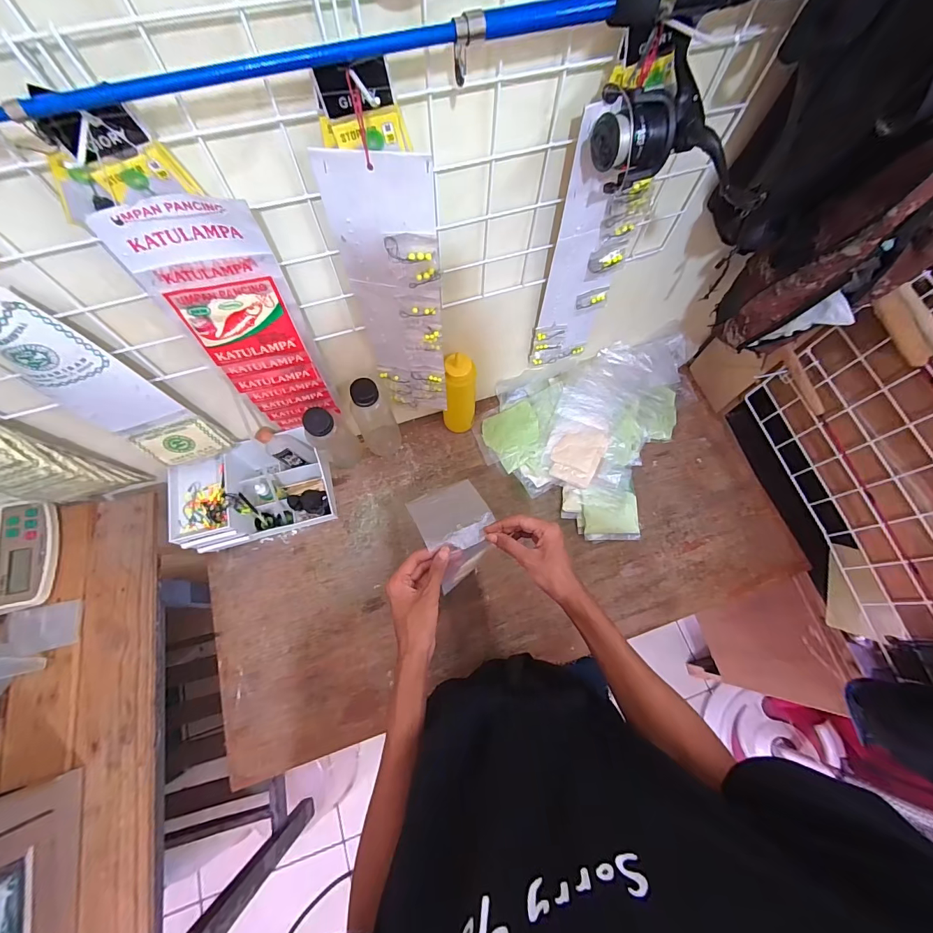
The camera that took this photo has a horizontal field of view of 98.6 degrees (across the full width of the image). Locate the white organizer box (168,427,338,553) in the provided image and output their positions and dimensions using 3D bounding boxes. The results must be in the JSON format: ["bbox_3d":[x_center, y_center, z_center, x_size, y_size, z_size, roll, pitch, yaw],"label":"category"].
[{"bbox_3d":[-0.360,0.045,0.687,0.230,0.110,0.142,-19,71,-8],"label":"white organizer box"}]

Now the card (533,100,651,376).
[{"bbox_3d":[0.156,-0.258,0.541,0.111,0.388,0.023,-15,70,-6],"label":"card"}]

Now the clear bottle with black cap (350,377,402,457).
[{"bbox_3d":[-0.156,-0.081,0.685,0.063,0.199,0.056,-24,72,-10],"label":"clear bottle with black cap"}]

